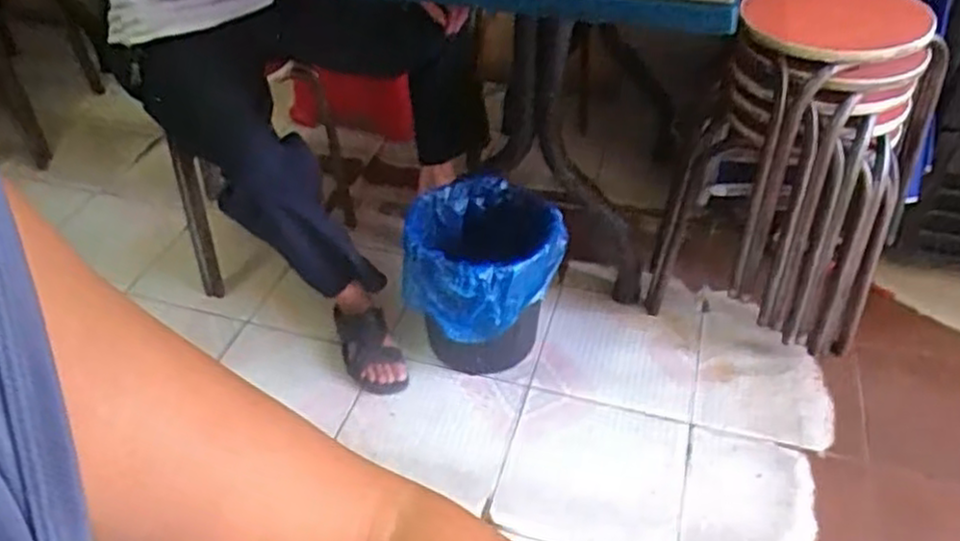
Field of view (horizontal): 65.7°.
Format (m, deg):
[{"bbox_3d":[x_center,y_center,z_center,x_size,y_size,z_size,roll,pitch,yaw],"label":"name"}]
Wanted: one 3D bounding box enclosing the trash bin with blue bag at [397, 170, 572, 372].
[{"bbox_3d":[0.009,0.027,1.419,0.273,0.314,0.269,2,41,3],"label":"trash bin with blue bag"}]

